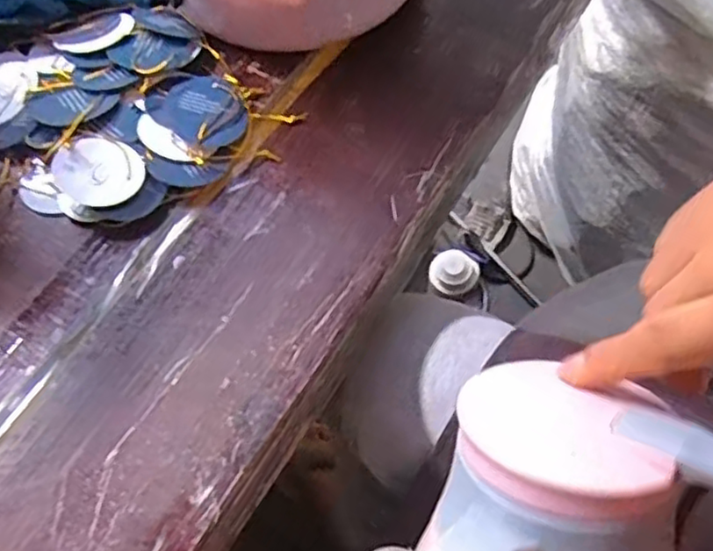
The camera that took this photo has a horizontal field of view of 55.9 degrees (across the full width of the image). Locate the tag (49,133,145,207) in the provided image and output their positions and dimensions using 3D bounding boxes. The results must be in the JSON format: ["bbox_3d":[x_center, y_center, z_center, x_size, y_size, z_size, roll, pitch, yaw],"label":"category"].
[{"bbox_3d":[-0.158,-0.065,0.413,0.051,0.004,0.046,35,70,5],"label":"tag"}]

